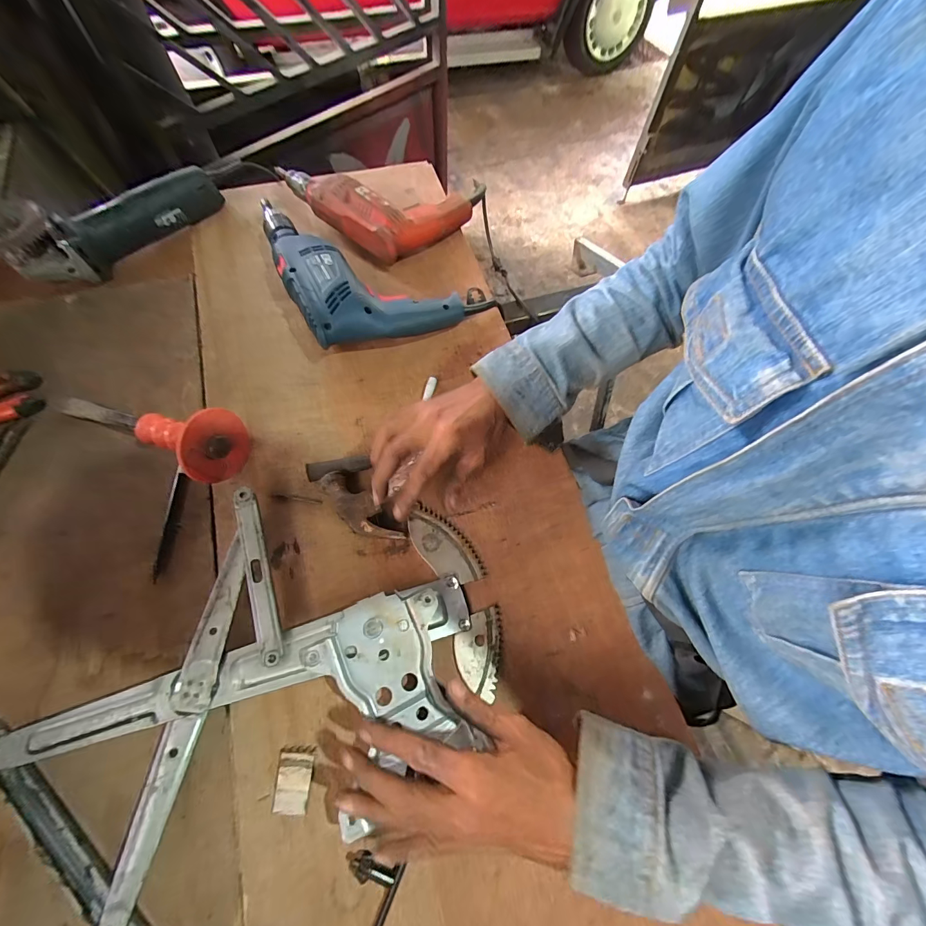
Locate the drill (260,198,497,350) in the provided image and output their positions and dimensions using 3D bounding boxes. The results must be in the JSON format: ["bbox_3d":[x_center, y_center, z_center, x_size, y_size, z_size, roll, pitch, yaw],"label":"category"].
[{"bbox_3d":[-0.126,-0.283,0.534,0.240,0.066,0.281,-23,69,-12],"label":"drill"}]

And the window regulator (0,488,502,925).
[{"bbox_3d":[-0.174,0.245,0.315,0.381,0.033,0.462,9,66,2],"label":"window regulator"}]

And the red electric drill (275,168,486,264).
[{"bbox_3d":[-0.110,-0.417,0.593,0.236,0.066,0.234,42,71,15],"label":"red electric drill"}]

